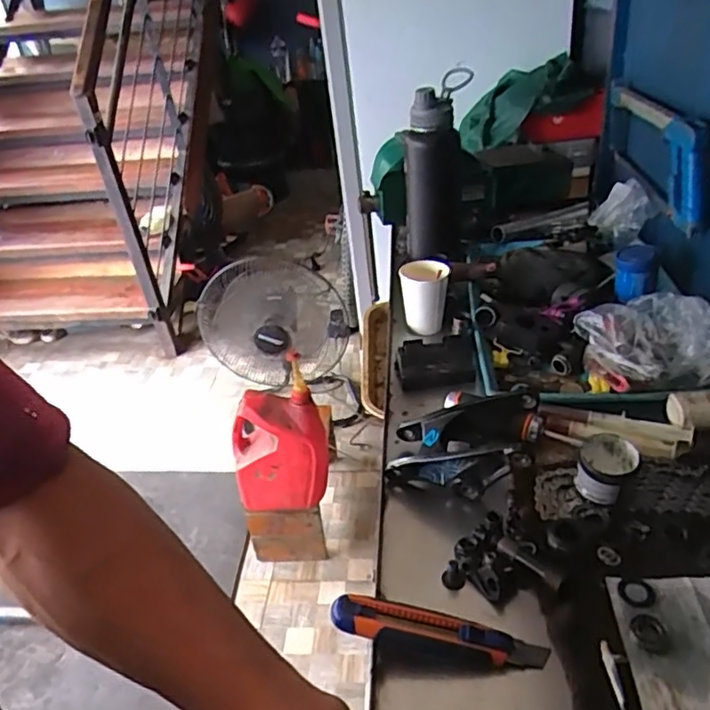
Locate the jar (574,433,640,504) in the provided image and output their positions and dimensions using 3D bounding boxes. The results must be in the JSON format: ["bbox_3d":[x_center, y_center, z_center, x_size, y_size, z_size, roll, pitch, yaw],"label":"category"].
[{"bbox_3d":[0.250,0.116,0.612,0.056,0.049,0.054,-4,35,3],"label":"jar"}]

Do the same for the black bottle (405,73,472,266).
[{"bbox_3d":[0.131,-0.311,1.042,0.098,0.304,0.102,-4,55,3],"label":"black bottle"}]

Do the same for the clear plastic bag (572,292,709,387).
[{"bbox_3d":[0.361,-0.013,0.748,0.140,0.077,0.133,-12,35,-7],"label":"clear plastic bag"}]

